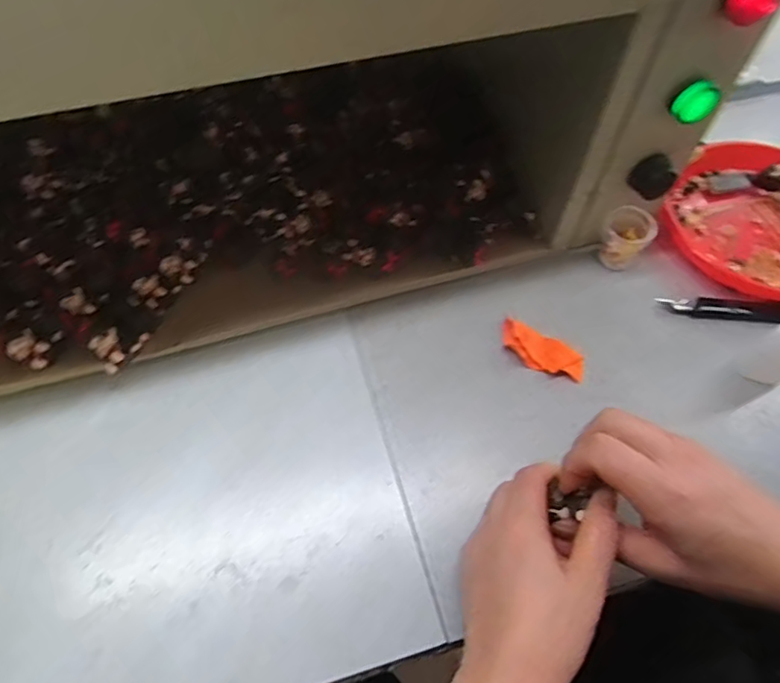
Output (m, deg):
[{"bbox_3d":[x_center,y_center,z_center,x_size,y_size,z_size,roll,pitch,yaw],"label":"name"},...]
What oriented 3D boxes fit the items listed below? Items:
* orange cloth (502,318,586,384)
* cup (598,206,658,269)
[{"bbox_3d":[0.118,0.007,0.437,0.068,0.004,0.031,26,62,14],"label":"orange cloth"},{"bbox_3d":[0.198,-0.086,0.477,0.038,0.044,0.031,30,63,16],"label":"cup"}]

